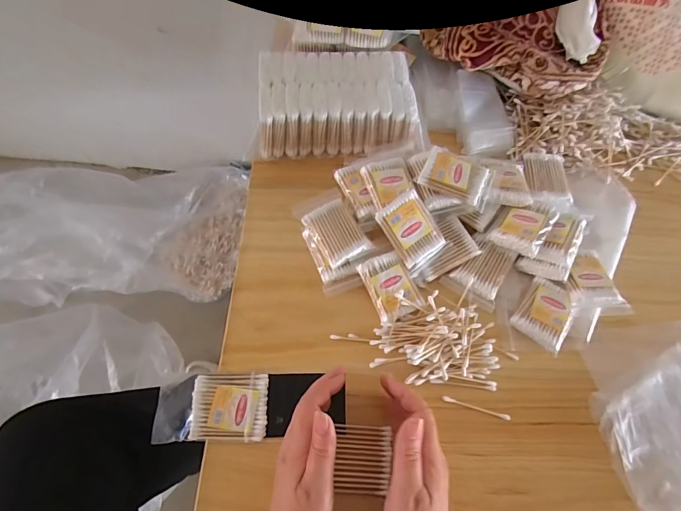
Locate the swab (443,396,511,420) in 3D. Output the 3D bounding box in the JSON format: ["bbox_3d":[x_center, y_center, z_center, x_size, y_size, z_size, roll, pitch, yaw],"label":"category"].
[{"bbox_3d":[0.144,0.162,0.413,0.072,0.004,0.005,15,66,4],"label":"swab"}]

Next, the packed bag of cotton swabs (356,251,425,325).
[{"bbox_3d":[0.059,0.034,0.447,0.056,0.016,0.073,-22,78,-15],"label":"packed bag of cotton swabs"}]

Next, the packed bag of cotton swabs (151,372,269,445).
[{"bbox_3d":[-0.129,0.153,0.393,0.108,0.016,0.063,-1,66,-3],"label":"packed bag of cotton swabs"}]

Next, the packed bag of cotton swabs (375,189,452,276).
[{"bbox_3d":[0.084,-0.027,0.449,0.059,0.012,0.085,-38,103,-7],"label":"packed bag of cotton swabs"}]

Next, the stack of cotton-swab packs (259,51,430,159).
[{"bbox_3d":[0.003,-0.205,0.530,0.219,0.073,0.124,-1,66,-3],"label":"stack of cotton-swab packs"}]

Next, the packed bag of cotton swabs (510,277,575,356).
[{"bbox_3d":[0.241,0.067,0.454,0.057,0.019,0.074,37,69,13],"label":"packed bag of cotton swabs"}]

